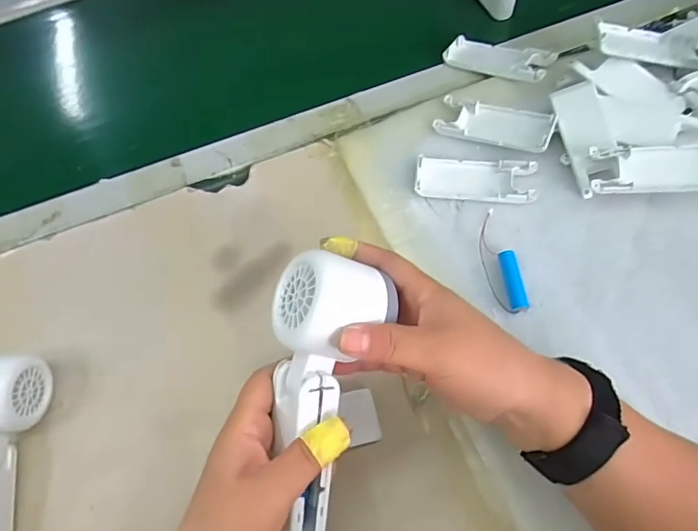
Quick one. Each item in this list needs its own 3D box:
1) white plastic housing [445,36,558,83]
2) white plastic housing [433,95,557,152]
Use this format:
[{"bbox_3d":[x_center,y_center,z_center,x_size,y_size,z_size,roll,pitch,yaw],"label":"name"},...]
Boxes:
[{"bbox_3d":[0.149,-0.208,0.499,0.103,0.013,0.040,24,70,26],"label":"white plastic housing"},{"bbox_3d":[0.134,-0.132,0.459,0.102,0.014,0.037,19,69,24],"label":"white plastic housing"}]

